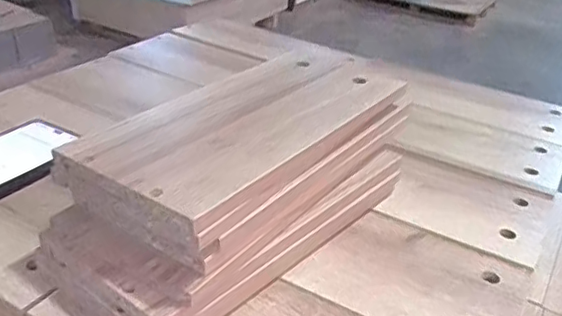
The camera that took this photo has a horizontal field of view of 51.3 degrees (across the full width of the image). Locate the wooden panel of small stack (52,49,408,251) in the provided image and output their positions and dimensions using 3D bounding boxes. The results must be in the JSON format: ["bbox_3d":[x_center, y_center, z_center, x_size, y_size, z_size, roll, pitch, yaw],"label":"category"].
[{"bbox_3d":[-0.021,-0.034,0.488,0.137,0.020,0.311,23,34,28],"label":"wooden panel of small stack"}]

